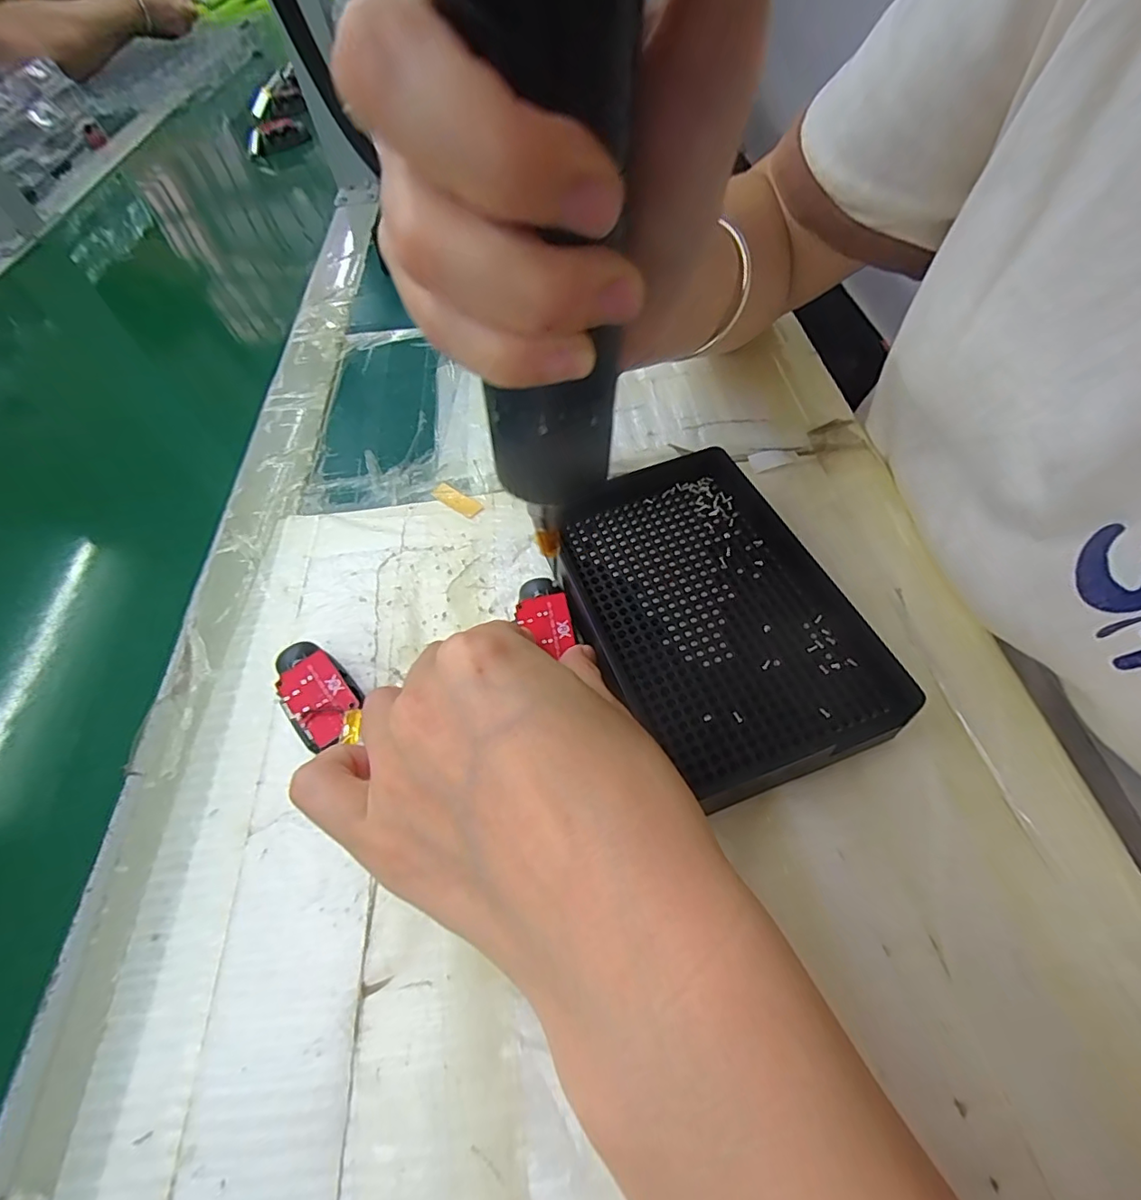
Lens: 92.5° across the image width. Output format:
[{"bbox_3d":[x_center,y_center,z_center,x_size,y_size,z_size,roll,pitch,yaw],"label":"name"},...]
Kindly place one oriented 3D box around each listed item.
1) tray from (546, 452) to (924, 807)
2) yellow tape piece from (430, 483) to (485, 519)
[{"bbox_3d":[0.054,0.002,0.224,0.097,0.022,0.146,-19,55,-8],"label":"tray"},{"bbox_3d":[-0.060,-0.053,0.283,0.033,0.004,0.011,34,64,25],"label":"yellow tape piece"}]

